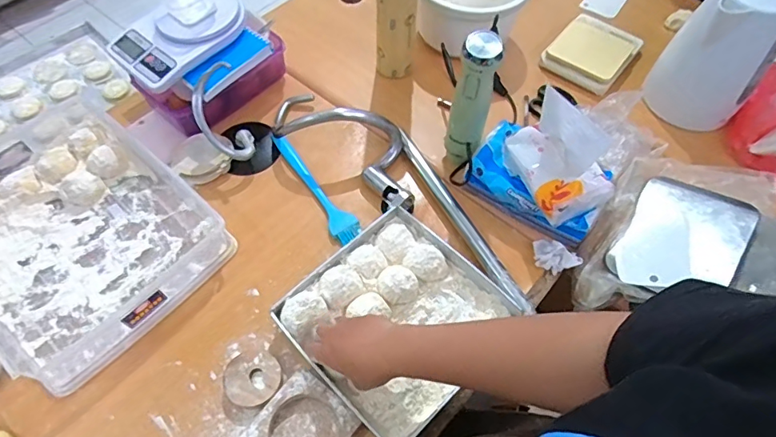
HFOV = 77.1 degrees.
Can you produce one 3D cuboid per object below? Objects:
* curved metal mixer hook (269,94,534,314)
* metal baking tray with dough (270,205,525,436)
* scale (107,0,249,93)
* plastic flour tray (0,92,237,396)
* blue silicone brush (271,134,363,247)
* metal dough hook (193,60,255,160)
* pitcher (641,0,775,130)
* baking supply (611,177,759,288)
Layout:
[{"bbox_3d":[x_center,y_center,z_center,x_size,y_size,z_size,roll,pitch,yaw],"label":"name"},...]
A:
[{"bbox_3d":[0.020,-0.061,0.711,0.494,0.065,0.125,35,64,18],"label":"curved metal mixer hook"},{"bbox_3d":[0.008,0.119,0.606,0.222,0.040,0.226,40,66,20],"label":"metal baking tray with dough"},{"bbox_3d":[-0.308,-0.282,0.722,0.139,0.052,0.185,37,65,19],"label":"scale"},{"bbox_3d":[-0.440,0.007,0.672,0.389,0.055,0.293,37,65,19],"label":"plastic flour tray"},{"bbox_3d":[-0.110,-0.051,0.731,0.039,0.010,0.224,-29,64,-18],"label":"blue silicone brush"},{"bbox_3d":[-0.241,-0.151,0.708,0.079,0.136,0.048,-31,38,-18],"label":"metal dough hook"},{"bbox_3d":[0.524,-0.261,0.776,0.136,0.247,0.120,33,64,17],"label":"pitcher"},{"bbox_3d":[0.384,0.028,0.639,0.137,0.036,0.170,27,86,33],"label":"baking supply"}]

